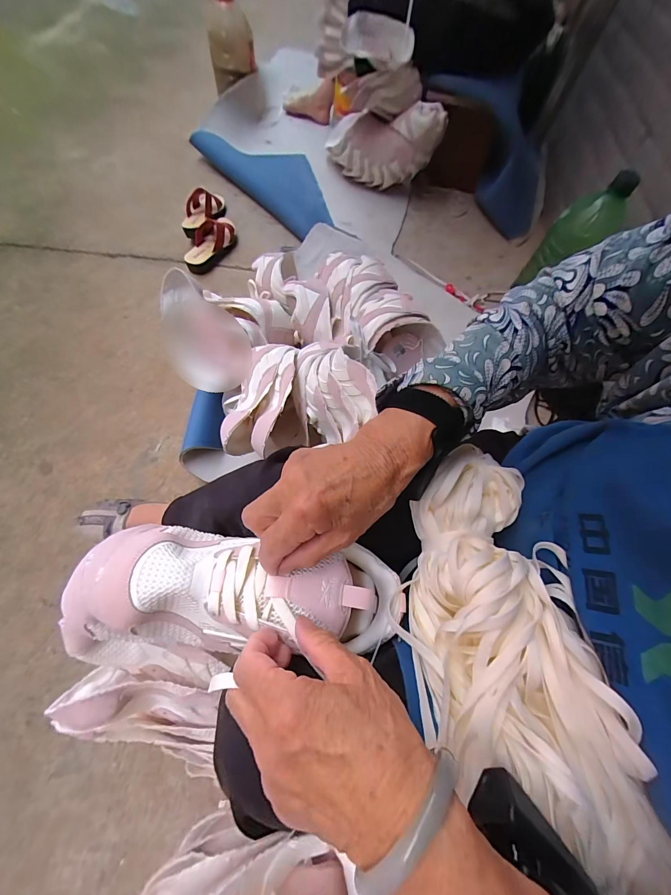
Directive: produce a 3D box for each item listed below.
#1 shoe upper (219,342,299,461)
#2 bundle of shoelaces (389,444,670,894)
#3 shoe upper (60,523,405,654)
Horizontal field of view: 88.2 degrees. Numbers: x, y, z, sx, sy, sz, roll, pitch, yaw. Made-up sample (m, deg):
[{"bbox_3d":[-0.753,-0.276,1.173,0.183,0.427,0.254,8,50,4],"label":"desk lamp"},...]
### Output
[{"bbox_3d":[-0.111,-0.082,0.526,0.090,0.093,0.205,10,64,-3],"label":"shoe upper"},{"bbox_3d":[0.125,0.131,0.266,0.136,0.070,0.275,1,64,-8],"label":"bundle of shoelaces"},{"bbox_3d":[-0.076,0.112,0.280,0.260,0.060,0.083,8,63,-8],"label":"shoe upper"}]

